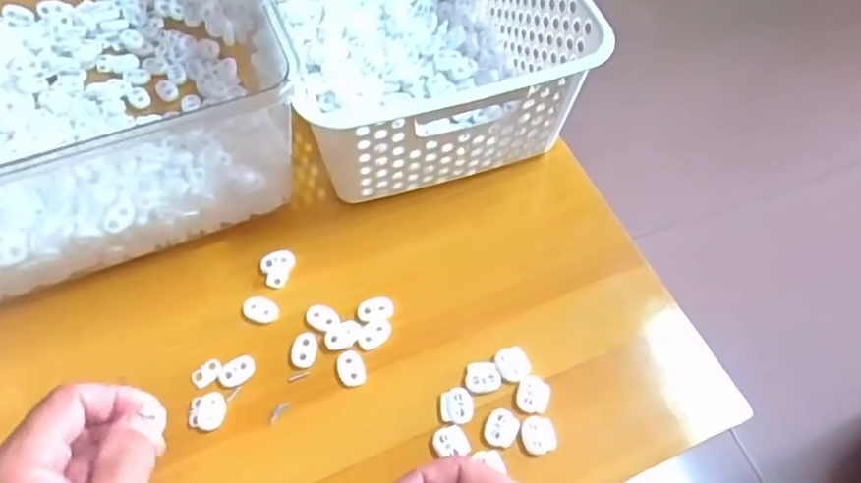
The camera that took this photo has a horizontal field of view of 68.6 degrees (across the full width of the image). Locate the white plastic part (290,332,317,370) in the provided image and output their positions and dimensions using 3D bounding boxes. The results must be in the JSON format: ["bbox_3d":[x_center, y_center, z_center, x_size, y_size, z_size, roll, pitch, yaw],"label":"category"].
[{"bbox_3d":[-0.082,0.071,0.411,0.016,0.004,0.023,2,60,0],"label":"white plastic part"}]

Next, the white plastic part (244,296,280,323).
[{"bbox_3d":[-0.114,0.046,0.426,0.023,0.006,0.016,14,60,6],"label":"white plastic part"}]

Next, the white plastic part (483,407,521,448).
[{"bbox_3d":[0.044,0.115,0.388,0.019,0.004,0.022,27,62,13],"label":"white plastic part"}]

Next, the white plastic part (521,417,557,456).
[{"bbox_3d":[0.066,0.118,0.386,0.020,0.005,0.022,-11,61,-8],"label":"white plastic part"}]

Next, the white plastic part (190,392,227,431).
[{"bbox_3d":[-0.138,0.104,0.390,0.021,0.004,0.023,10,60,4],"label":"white plastic part"}]

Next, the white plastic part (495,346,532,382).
[{"bbox_3d":[0.053,0.079,0.409,0.020,0.006,0.022,-11,61,-8],"label":"white plastic part"}]

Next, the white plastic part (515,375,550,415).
[{"bbox_3d":[0.065,0.097,0.399,0.020,0.006,0.022,9,60,4],"label":"white plastic part"}]

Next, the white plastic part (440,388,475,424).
[{"bbox_3d":[0.017,0.104,0.398,0.020,0.006,0.022,-4,60,-4],"label":"white plastic part"}]

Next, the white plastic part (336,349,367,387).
[{"bbox_3d":[-0.051,0.082,0.408,0.017,0.004,0.023,-12,61,-9],"label":"white plastic part"}]

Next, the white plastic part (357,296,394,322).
[{"bbox_3d":[-0.037,0.046,0.428,0.023,0.004,0.017,-8,60,-6],"label":"white plastic part"}]

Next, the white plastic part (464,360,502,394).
[{"bbox_3d":[0.033,0.087,0.406,0.022,0.004,0.020,-10,61,-8],"label":"white plastic part"}]

